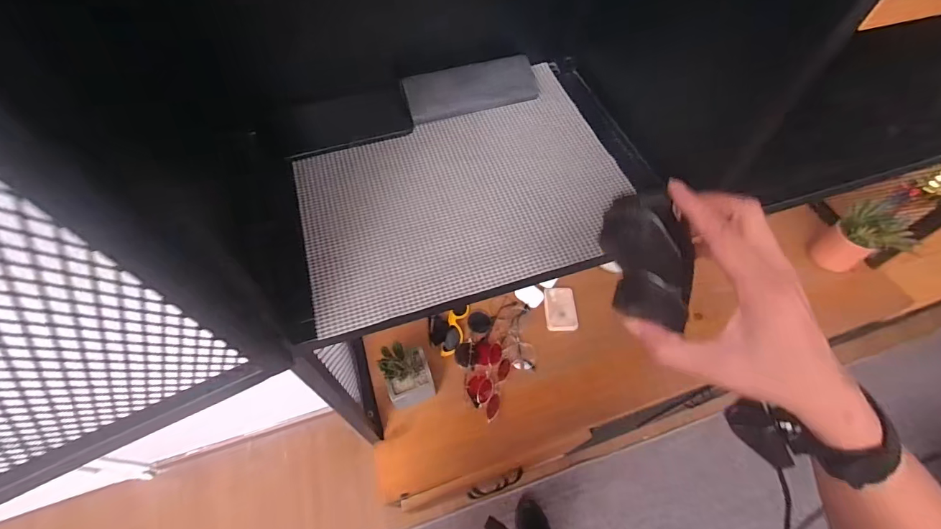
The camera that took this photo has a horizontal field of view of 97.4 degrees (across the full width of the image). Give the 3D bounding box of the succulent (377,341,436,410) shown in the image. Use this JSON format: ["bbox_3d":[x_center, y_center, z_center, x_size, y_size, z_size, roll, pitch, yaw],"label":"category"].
[{"bbox_3d":[-0.110,0.193,0.730,0.078,0.143,0.088,-16,61,-11],"label":"succulent"}]

